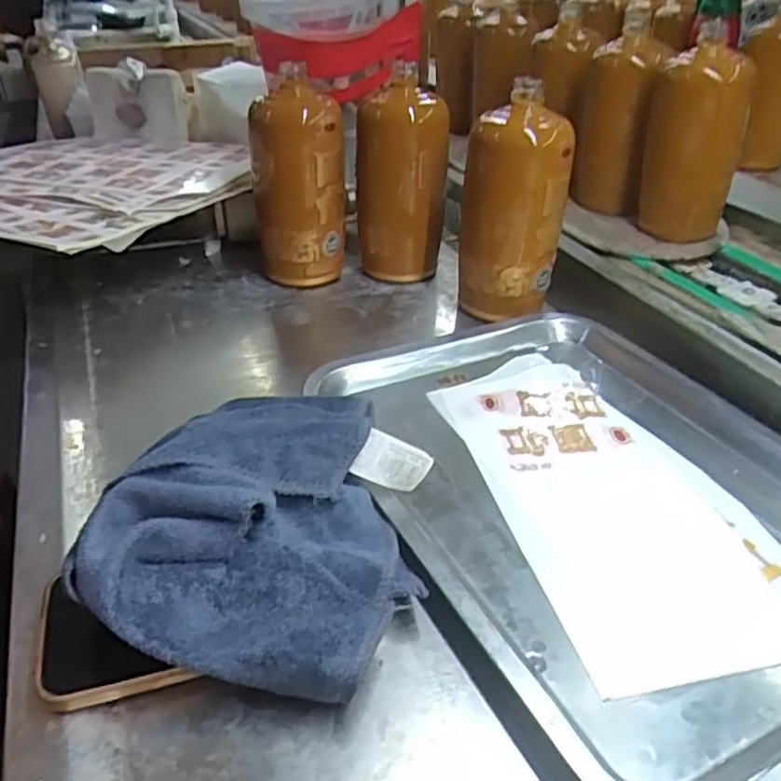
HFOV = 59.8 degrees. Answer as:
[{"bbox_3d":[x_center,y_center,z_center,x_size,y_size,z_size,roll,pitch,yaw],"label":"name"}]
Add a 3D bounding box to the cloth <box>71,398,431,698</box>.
[{"bbox_3d":[-0.053,0.062,0.342,0.137,0.078,0.177,10,37,16],"label":"cloth"}]

